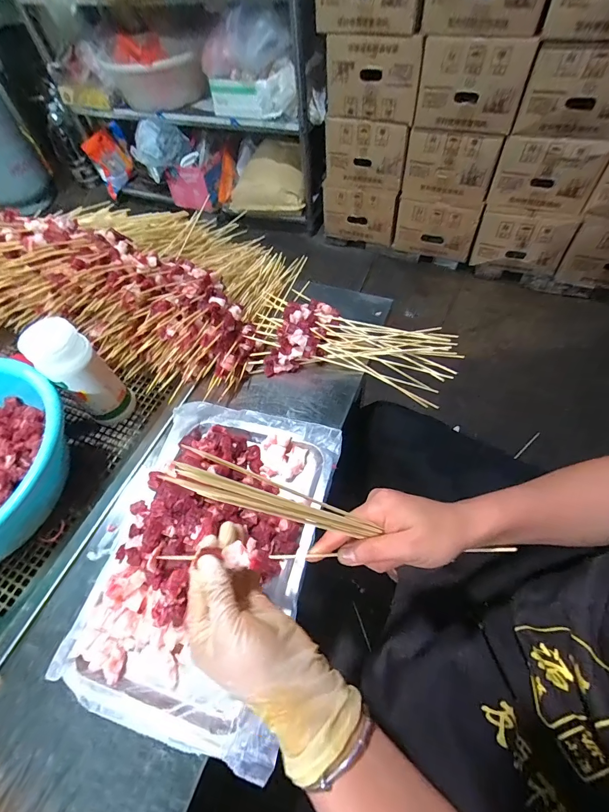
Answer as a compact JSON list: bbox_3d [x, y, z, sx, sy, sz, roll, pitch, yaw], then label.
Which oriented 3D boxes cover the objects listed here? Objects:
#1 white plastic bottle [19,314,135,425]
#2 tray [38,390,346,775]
[{"bbox_3d":[-0.287,-0.037,0.474,0.052,0.159,0.063,36,66,24],"label":"white plastic bottle"},{"bbox_3d":[-0.102,0.137,0.382,0.222,0.069,0.320,11,58,11],"label":"tray"}]

